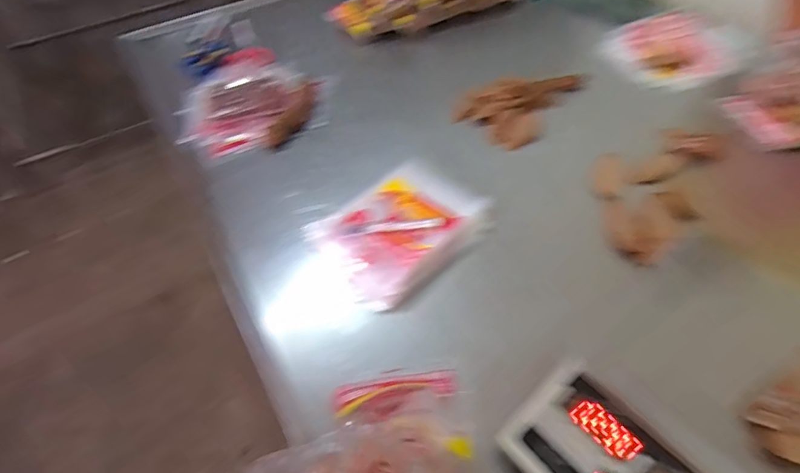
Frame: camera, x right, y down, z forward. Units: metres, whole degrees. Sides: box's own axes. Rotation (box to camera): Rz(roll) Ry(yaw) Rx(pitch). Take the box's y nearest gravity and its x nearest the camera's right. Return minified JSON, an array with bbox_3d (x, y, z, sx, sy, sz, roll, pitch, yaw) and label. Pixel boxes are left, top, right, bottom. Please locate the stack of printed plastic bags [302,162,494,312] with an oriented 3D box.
[{"bbox_3d":[0.003,-0.014,0.632,0.222,0.031,0.172,-35,57,-22],"label":"stack of printed plastic bags"}]

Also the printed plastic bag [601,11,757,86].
[{"bbox_3d":[0.565,-0.391,0.927,0.274,0.015,0.228,-21,53,-13],"label":"printed plastic bag"}]

